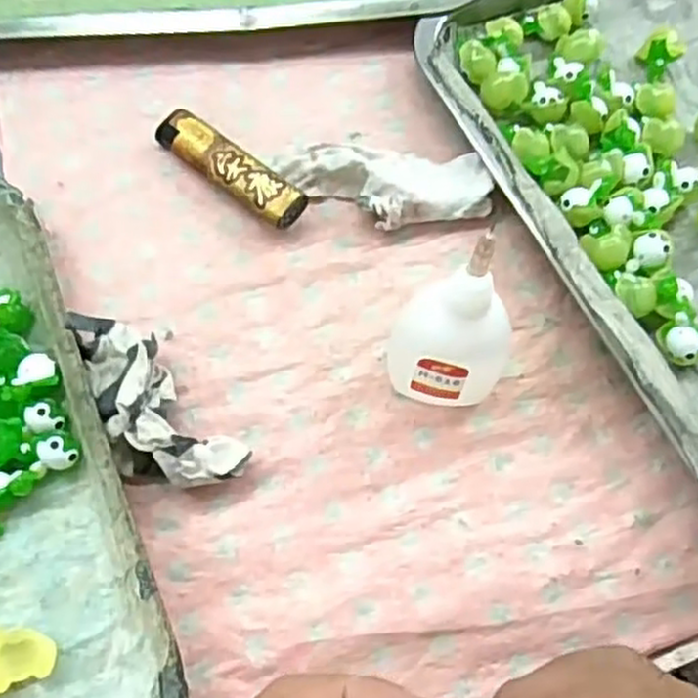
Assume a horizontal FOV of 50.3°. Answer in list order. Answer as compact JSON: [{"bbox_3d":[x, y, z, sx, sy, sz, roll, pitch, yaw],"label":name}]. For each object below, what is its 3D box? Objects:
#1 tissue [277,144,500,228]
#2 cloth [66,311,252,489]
[{"bbox_3d":[0.016,-0.074,0.335,0.091,0.018,0.042,-8,70,-3],"label":"tissue"},{"bbox_3d":[-0.081,0.023,0.289,0.039,0.029,0.086,-40,75,-13],"label":"cloth"}]

